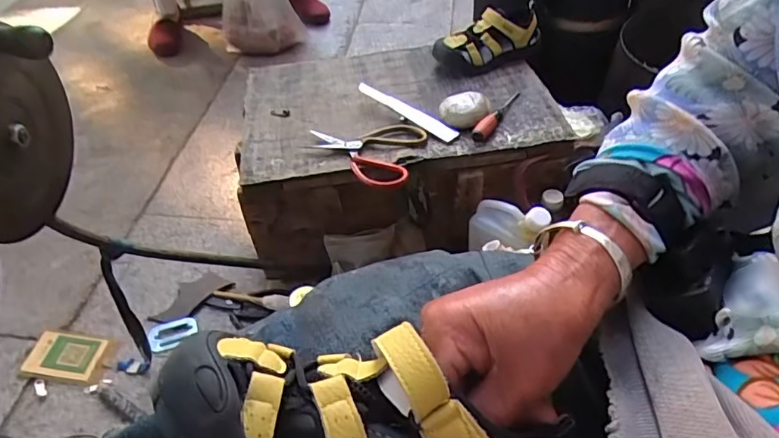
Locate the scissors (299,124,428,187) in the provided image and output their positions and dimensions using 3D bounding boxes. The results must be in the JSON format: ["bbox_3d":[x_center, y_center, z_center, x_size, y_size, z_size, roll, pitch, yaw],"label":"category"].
[{"bbox_3d":[-0.038,-0.107,0.756,0.167,0.016,0.126,18,63,17],"label":"scissors"}]

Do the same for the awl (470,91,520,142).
[{"bbox_3d":[0.165,-0.154,0.786,0.024,0.016,0.141,31,53,30],"label":"awl"}]

